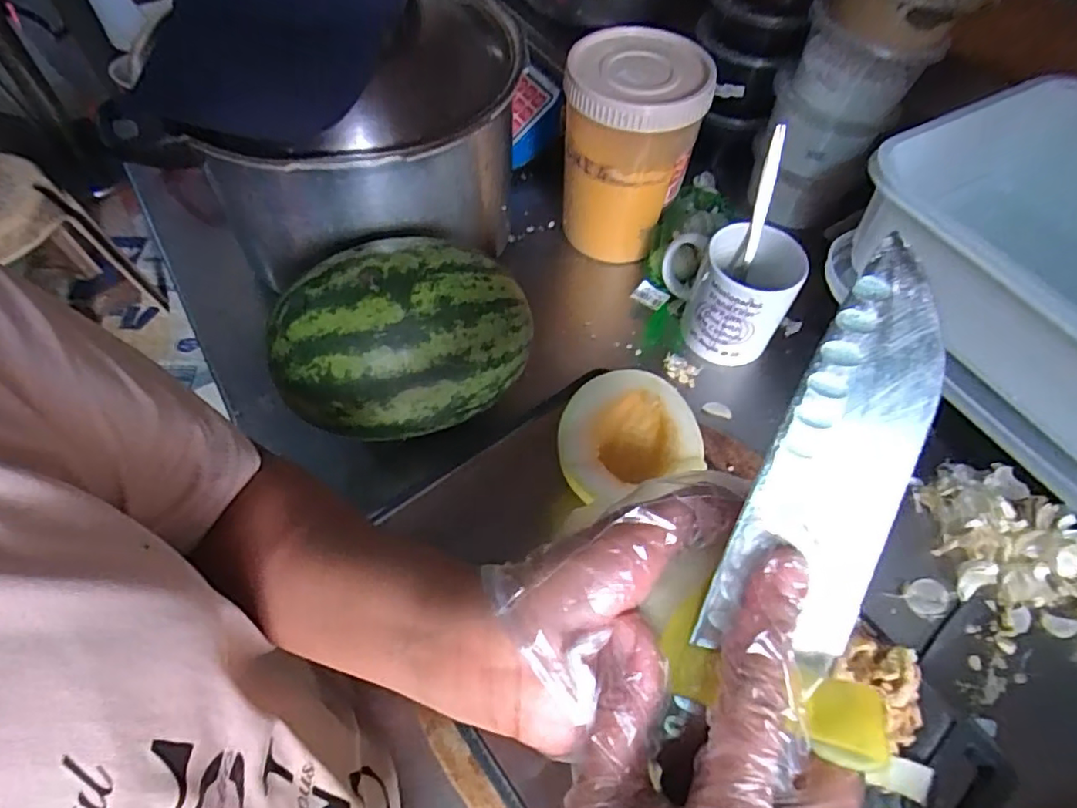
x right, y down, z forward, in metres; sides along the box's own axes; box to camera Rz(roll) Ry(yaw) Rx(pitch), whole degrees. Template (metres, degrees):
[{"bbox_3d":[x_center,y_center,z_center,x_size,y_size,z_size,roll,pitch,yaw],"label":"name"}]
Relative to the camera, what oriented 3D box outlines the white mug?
[{"bbox_3d":[0.160,-0.099,0.516,0.110,0.095,0.088,19,60,10],"label":"white mug"}]

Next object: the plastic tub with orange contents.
[{"bbox_3d":[0.082,-0.230,0.551,0.116,0.174,0.112,1,59,-1],"label":"plastic tub with orange contents"}]

